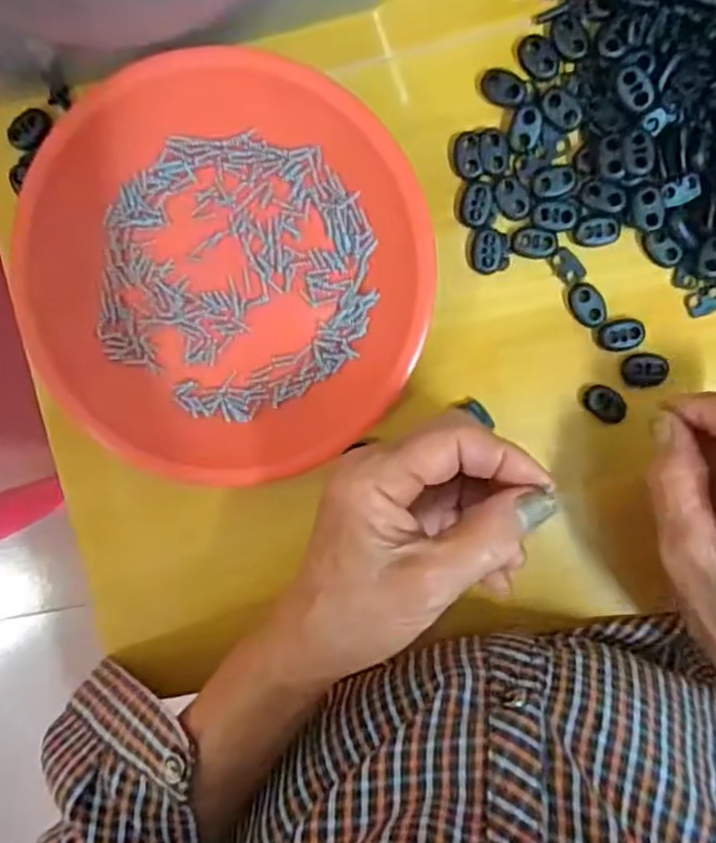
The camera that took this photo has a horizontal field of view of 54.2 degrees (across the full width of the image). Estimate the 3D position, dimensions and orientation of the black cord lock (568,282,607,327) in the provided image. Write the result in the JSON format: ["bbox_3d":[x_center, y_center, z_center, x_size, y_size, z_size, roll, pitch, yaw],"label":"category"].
[{"bbox_3d":[0.111,-0.057,0.339,0.015,0.004,0.022,-24,96,5],"label":"black cord lock"}]

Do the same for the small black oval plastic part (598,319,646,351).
[{"bbox_3d":[0.128,-0.042,0.339,0.021,0.004,0.014,-9,97,3],"label":"small black oval plastic part"}]

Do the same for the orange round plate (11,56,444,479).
[{"bbox_3d":[-0.063,-0.072,0.334,0.182,0.030,0.196,0,96,2],"label":"orange round plate"}]

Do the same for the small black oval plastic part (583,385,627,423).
[{"bbox_3d":[0.122,-0.009,0.346,0.015,0.005,0.022,-44,94,7],"label":"small black oval plastic part"}]

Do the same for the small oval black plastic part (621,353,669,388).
[{"bbox_3d":[0.140,-0.025,0.340,0.021,0.004,0.016,-1,98,2],"label":"small oval black plastic part"}]

